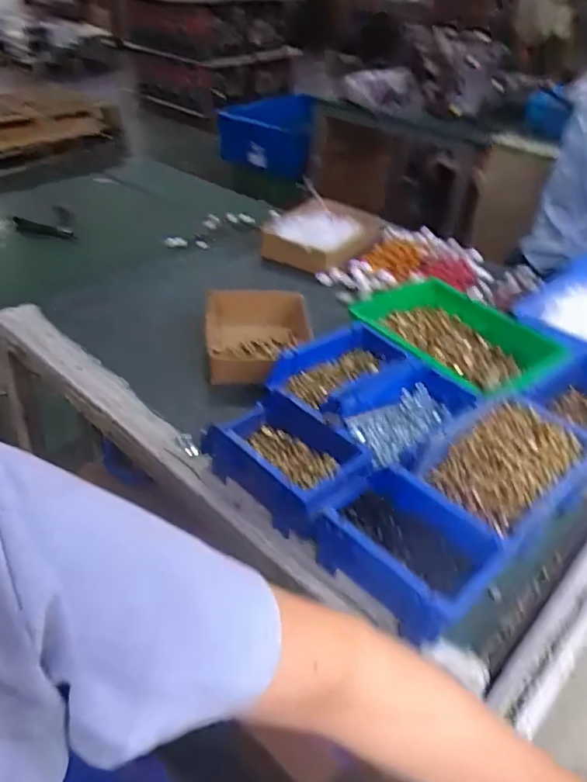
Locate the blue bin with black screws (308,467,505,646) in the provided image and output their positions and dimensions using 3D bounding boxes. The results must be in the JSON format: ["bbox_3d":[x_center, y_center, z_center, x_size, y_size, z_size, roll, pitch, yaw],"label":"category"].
[{"bbox_3d":[0.094,0.140,0.524,0.106,0.073,0.153,-25,46,-32],"label":"blue bin with black screws"}]

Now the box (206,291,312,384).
[{"bbox_3d":[-0.048,-0.081,0.819,0.146,0.053,0.181,0,37,-4],"label":"box"}]

